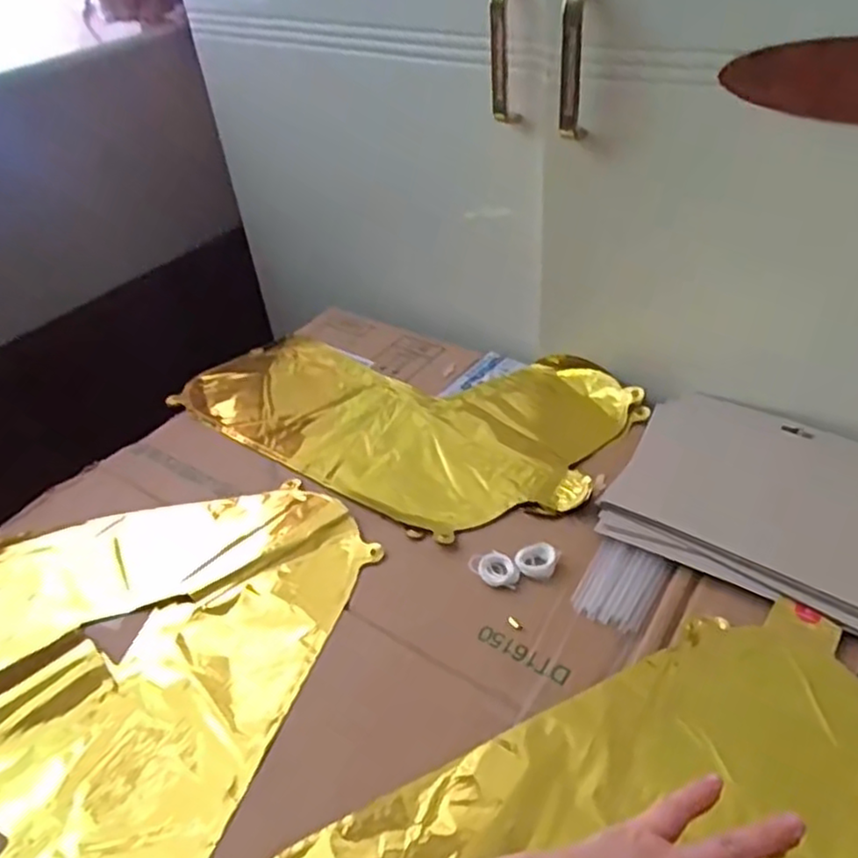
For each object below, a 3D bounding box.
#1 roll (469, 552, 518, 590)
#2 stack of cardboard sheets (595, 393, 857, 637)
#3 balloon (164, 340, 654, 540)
[{"bbox_3d":[0.046,0.099,0.499,0.035,0.006,0.025,13,43,22],"label":"roll"},{"bbox_3d":[0.252,0.044,0.531,0.199,0.014,0.194,20,47,29],"label":"stack of cardboard sheets"},{"bbox_3d":[-0.030,-0.024,0.670,0.400,0.027,0.245,22,47,30],"label":"balloon"}]

